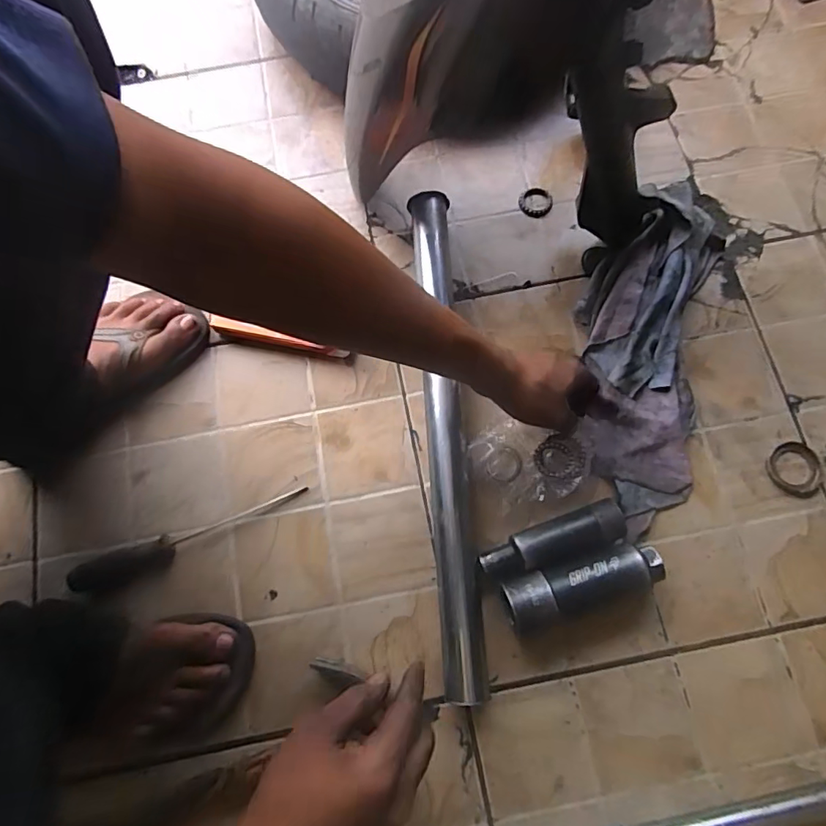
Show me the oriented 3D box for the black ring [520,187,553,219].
[{"bbox_3d":[0.149,-0.254,0.625,0.039,0.005,0.042,0,74,2],"label":"black ring"}]

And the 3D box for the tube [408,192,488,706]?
[{"bbox_3d":[0.033,0.007,0.536,0.041,0.043,0.514,-3,74,1],"label":"tube"}]

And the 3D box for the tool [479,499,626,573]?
[{"bbox_3d":[0.134,0.125,0.500,0.139,0.031,0.037,-19,74,-4],"label":"tool"}]

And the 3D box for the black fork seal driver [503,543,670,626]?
[{"bbox_3d":[0.158,0.161,0.486,0.146,0.045,0.044,-16,74,-3],"label":"black fork seal driver"}]

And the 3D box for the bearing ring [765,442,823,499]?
[{"bbox_3d":[0.394,0.058,0.532,0.054,0.004,0.056,0,74,2],"label":"bearing ring"}]

